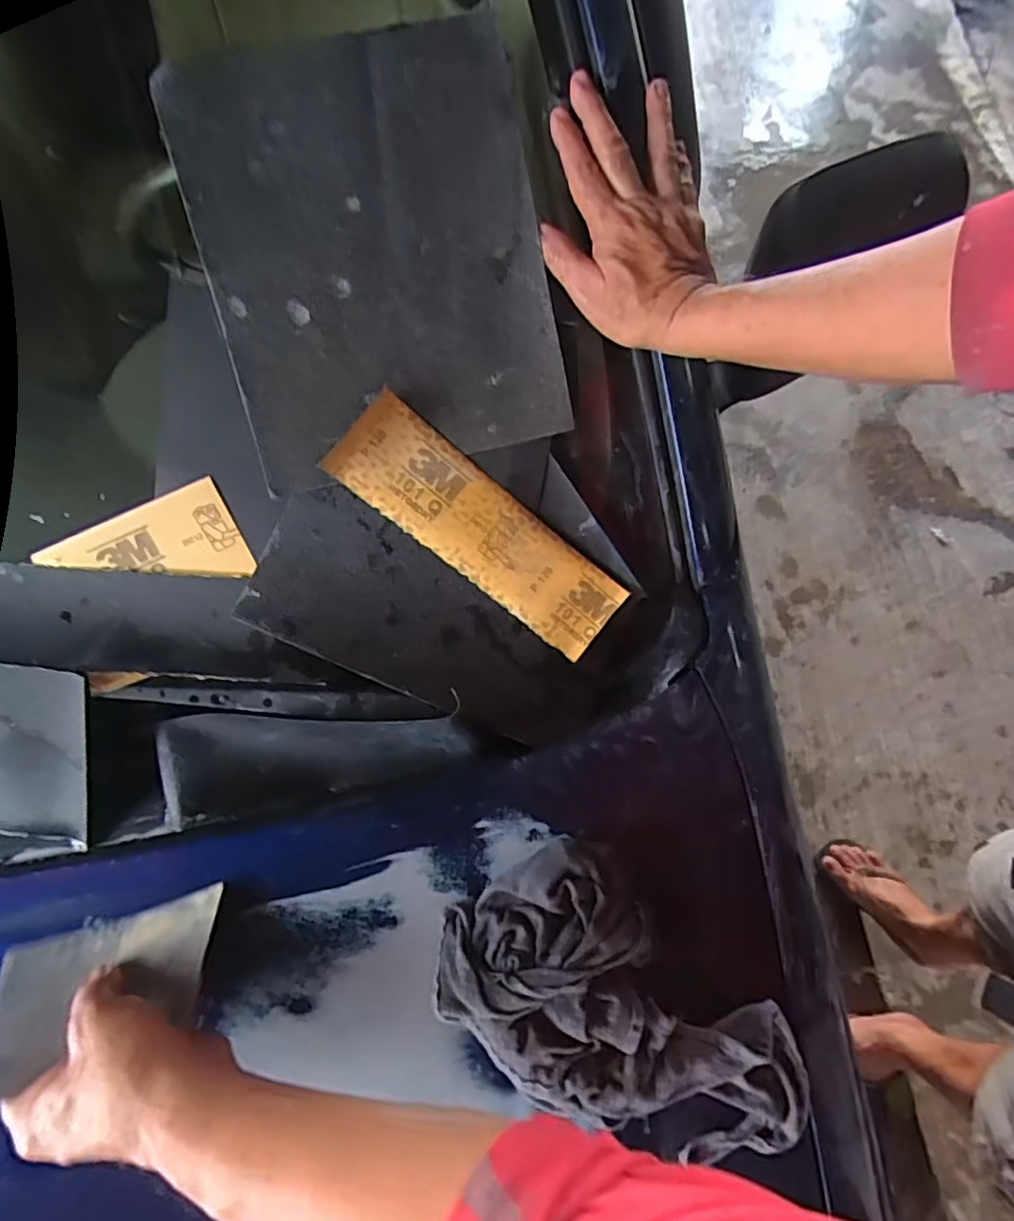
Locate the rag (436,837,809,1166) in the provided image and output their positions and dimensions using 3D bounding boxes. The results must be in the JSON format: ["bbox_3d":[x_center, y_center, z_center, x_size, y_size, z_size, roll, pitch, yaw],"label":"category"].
[{"bbox_3d":[0.078,0.264,0.414,0.268,0.074,0.142,34,72,13],"label":"rag"}]

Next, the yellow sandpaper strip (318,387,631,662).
[{"bbox_3d":[-0.018,-0.061,0.483,0.241,0.007,0.072,38,95,-13],"label":"yellow sandpaper strip"}]

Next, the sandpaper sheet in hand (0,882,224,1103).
[{"bbox_3d":[-0.258,0.238,0.395,0.141,0.015,0.096,-15,32,-4],"label":"sandpaper sheet in hand"}]

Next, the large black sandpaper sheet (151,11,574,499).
[{"bbox_3d":[-0.092,-0.249,0.442,0.228,0.016,0.282,-12,98,-3],"label":"large black sandpaper sheet"}]

